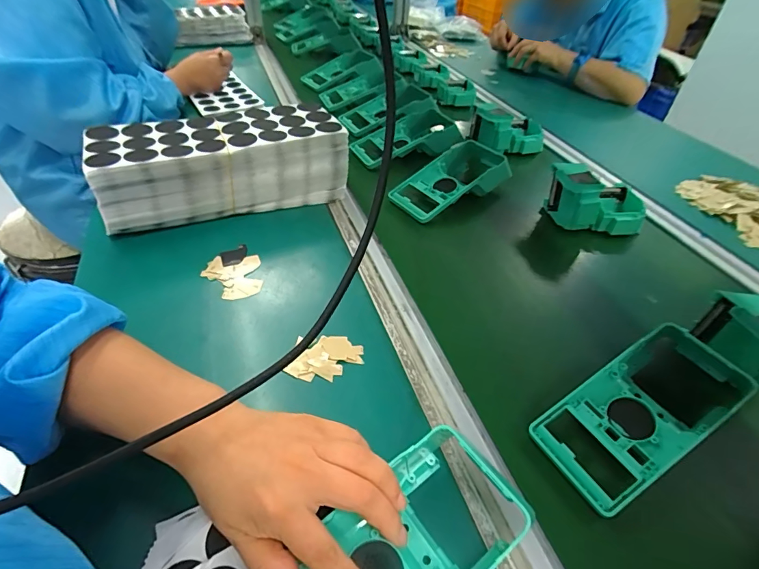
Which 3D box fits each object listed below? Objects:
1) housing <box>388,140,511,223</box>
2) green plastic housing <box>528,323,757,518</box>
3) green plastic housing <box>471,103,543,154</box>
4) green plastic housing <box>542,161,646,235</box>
[{"bbox_3d":[0.110,-0.155,0.598,0.179,0.051,0.108,-33,54,-32],"label":"housing"},{"bbox_3d":[0.221,0.108,0.347,0.187,0.064,0.082,-27,55,-16],"label":"green plastic housing"},{"bbox_3d":[0.227,-0.274,0.719,0.134,0.066,0.073,9,41,-22],"label":"green plastic housing"},{"bbox_3d":[0.298,-0.115,0.549,0.121,0.070,0.074,1,43,-2],"label":"green plastic housing"}]

